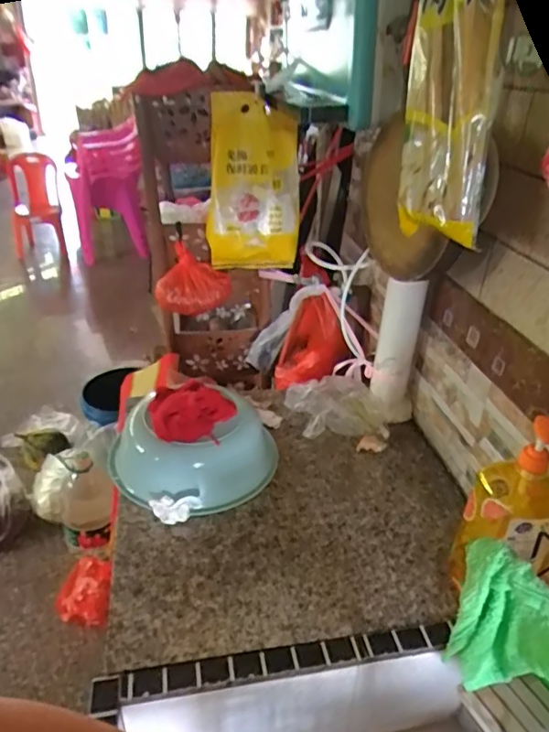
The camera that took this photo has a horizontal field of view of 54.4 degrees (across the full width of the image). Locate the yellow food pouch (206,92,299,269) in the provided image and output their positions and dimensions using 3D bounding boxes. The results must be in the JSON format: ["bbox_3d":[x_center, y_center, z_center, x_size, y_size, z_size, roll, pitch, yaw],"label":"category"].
[{"bbox_3d":[-0.047,-0.404,1.217,0.208,0.368,0.082,-7,32,-15],"label":"yellow food pouch"}]

